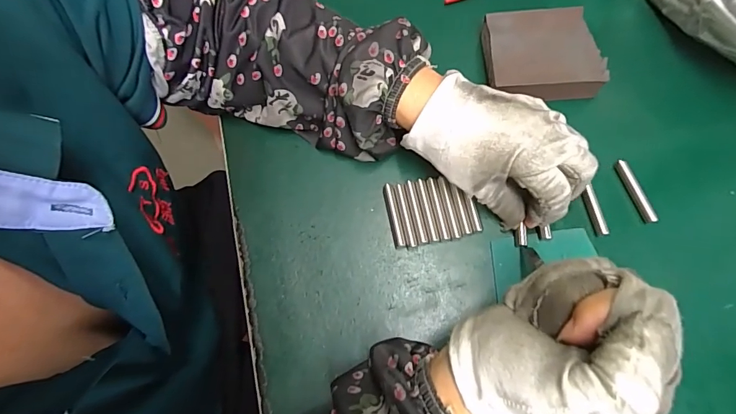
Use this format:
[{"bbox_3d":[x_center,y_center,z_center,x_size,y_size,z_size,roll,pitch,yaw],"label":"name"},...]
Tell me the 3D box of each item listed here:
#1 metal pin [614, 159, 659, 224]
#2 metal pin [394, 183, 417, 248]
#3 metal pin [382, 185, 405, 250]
[{"bbox_3d":[0.191,-0.011,0.286,0.006,0.007,0.048,-17,71,-2],"label":"metal pin"},{"bbox_3d":[0.027,0.006,0.288,0.006,0.004,0.047,-12,71,0],"label":"metal pin"},{"bbox_3d":[0.018,0.006,0.288,0.007,0.004,0.047,-12,71,0],"label":"metal pin"}]

